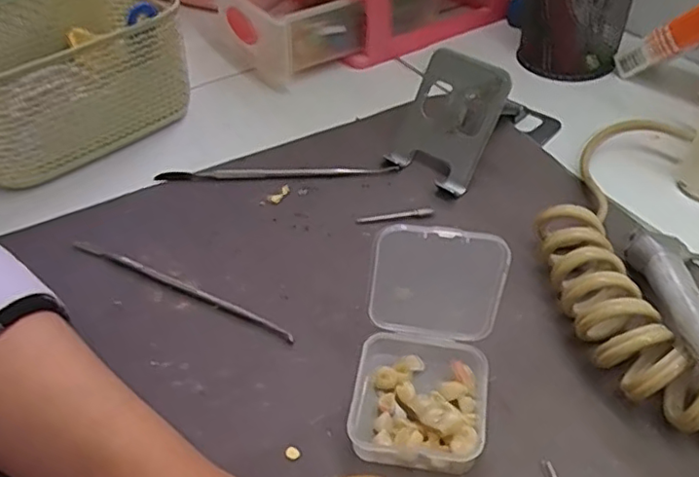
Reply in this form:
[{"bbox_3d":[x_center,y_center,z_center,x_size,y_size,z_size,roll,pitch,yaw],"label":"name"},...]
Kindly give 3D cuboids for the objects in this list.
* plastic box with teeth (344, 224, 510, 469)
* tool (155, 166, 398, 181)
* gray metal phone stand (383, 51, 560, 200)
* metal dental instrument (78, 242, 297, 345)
[{"bbox_3d":[0.032,0.044,0.254,0.057,0.071,0.077,9,44,12],"label":"plastic box with teeth"},{"bbox_3d":[-0.047,-0.043,0.393,0.152,0.007,0.010,-3,44,2],"label":"tool"},{"bbox_3d":[0.083,-0.093,0.400,0.117,0.063,0.067,-34,51,-30],"label":"gray metal phone stand"},{"bbox_3d":[-0.092,0.025,0.327,0.146,0.005,0.007,19,49,22],"label":"metal dental instrument"}]

